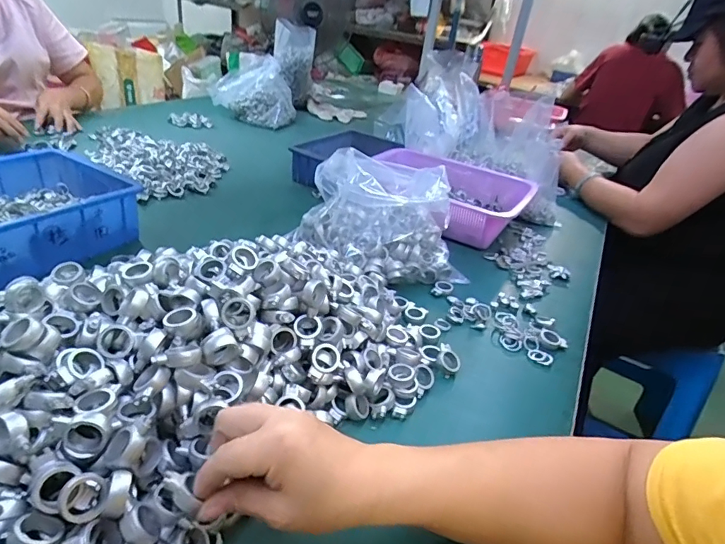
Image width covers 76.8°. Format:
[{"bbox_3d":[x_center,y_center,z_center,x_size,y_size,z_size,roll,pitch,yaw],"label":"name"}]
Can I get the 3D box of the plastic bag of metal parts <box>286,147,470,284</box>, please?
[{"bbox_3d":[0.029,-0.083,0.649,0.189,0.151,0.167,-13,37,-30],"label":"plastic bag of metal parts"}]

